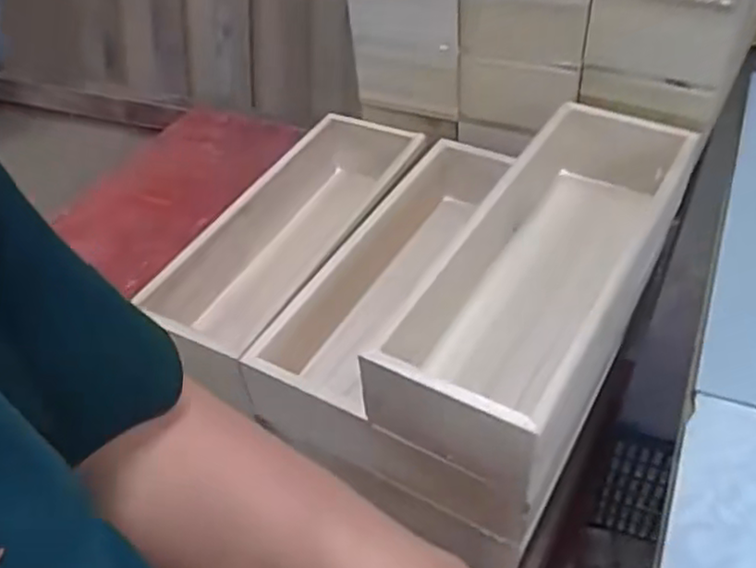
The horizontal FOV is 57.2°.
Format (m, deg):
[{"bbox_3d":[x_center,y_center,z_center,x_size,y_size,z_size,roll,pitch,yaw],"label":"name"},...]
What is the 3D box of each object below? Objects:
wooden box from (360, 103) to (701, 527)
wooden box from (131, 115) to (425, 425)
[{"bbox_3d":[0.112,-0.009,0.448,0.109,0.077,0.285,20,51,24],"label":"wooden box"},{"bbox_3d":[-0.067,-0.034,0.577,0.106,0.069,0.286,18,50,24],"label":"wooden box"}]

